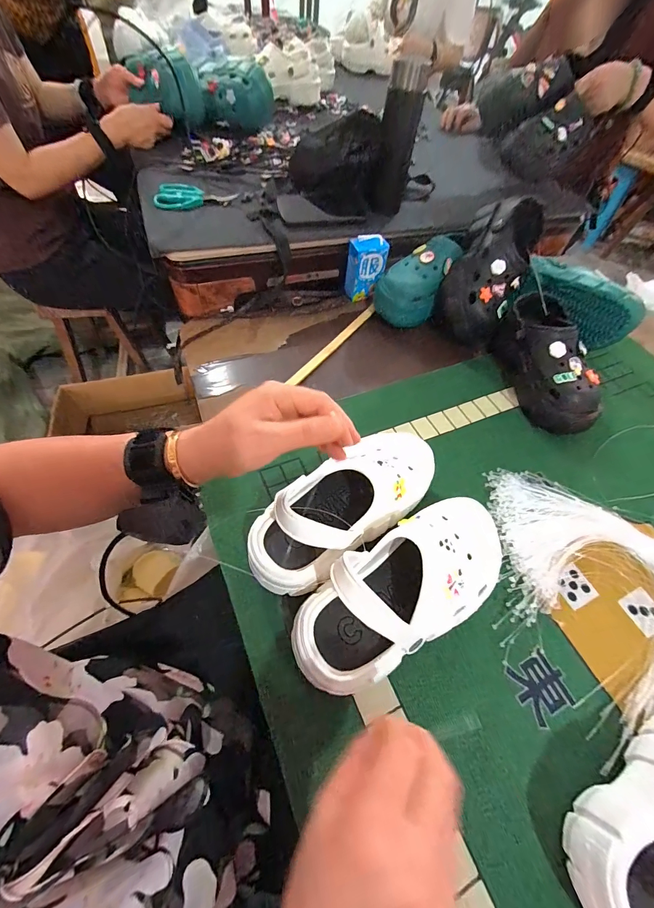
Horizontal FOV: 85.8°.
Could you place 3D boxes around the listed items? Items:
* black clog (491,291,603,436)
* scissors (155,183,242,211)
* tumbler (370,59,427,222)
[{"bbox_3d":[0.350,-0.149,0.561,0.109,0.076,0.238,-2,71,-6],"label":"black clog"},{"bbox_3d":[-0.246,-0.482,0.651,0.145,0.011,0.090,-17,61,-16],"label":"scissors"},{"bbox_3d":[0.122,-0.551,0.627,0.065,0.202,0.066,12,57,1],"label":"tumbler"}]

